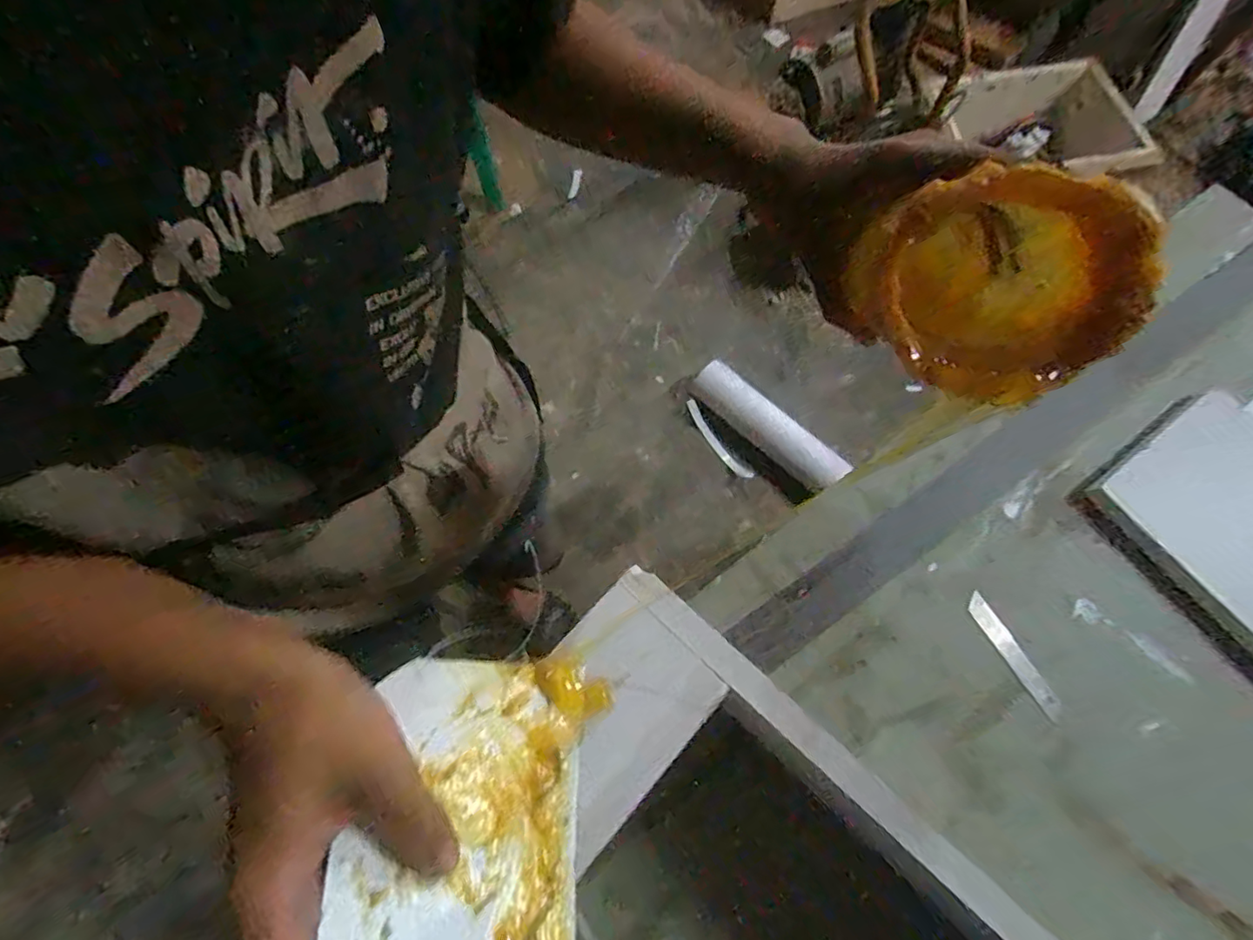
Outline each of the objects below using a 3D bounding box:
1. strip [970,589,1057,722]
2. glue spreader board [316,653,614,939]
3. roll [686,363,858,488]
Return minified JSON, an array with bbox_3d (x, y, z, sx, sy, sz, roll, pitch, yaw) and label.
[{"bbox_3d":[0.309,0.148,0.454,0.017,0.004,0.103,-27,68,-1],"label":"strip"},{"bbox_3d":[-0.069,0.168,0.264,0.112,0.012,0.158,21,54,-26],"label":"glue spreader board"},{"bbox_3d":[0.332,-0.103,1.362,0.091,0.070,0.434,-41,75,-14],"label":"roll"}]

